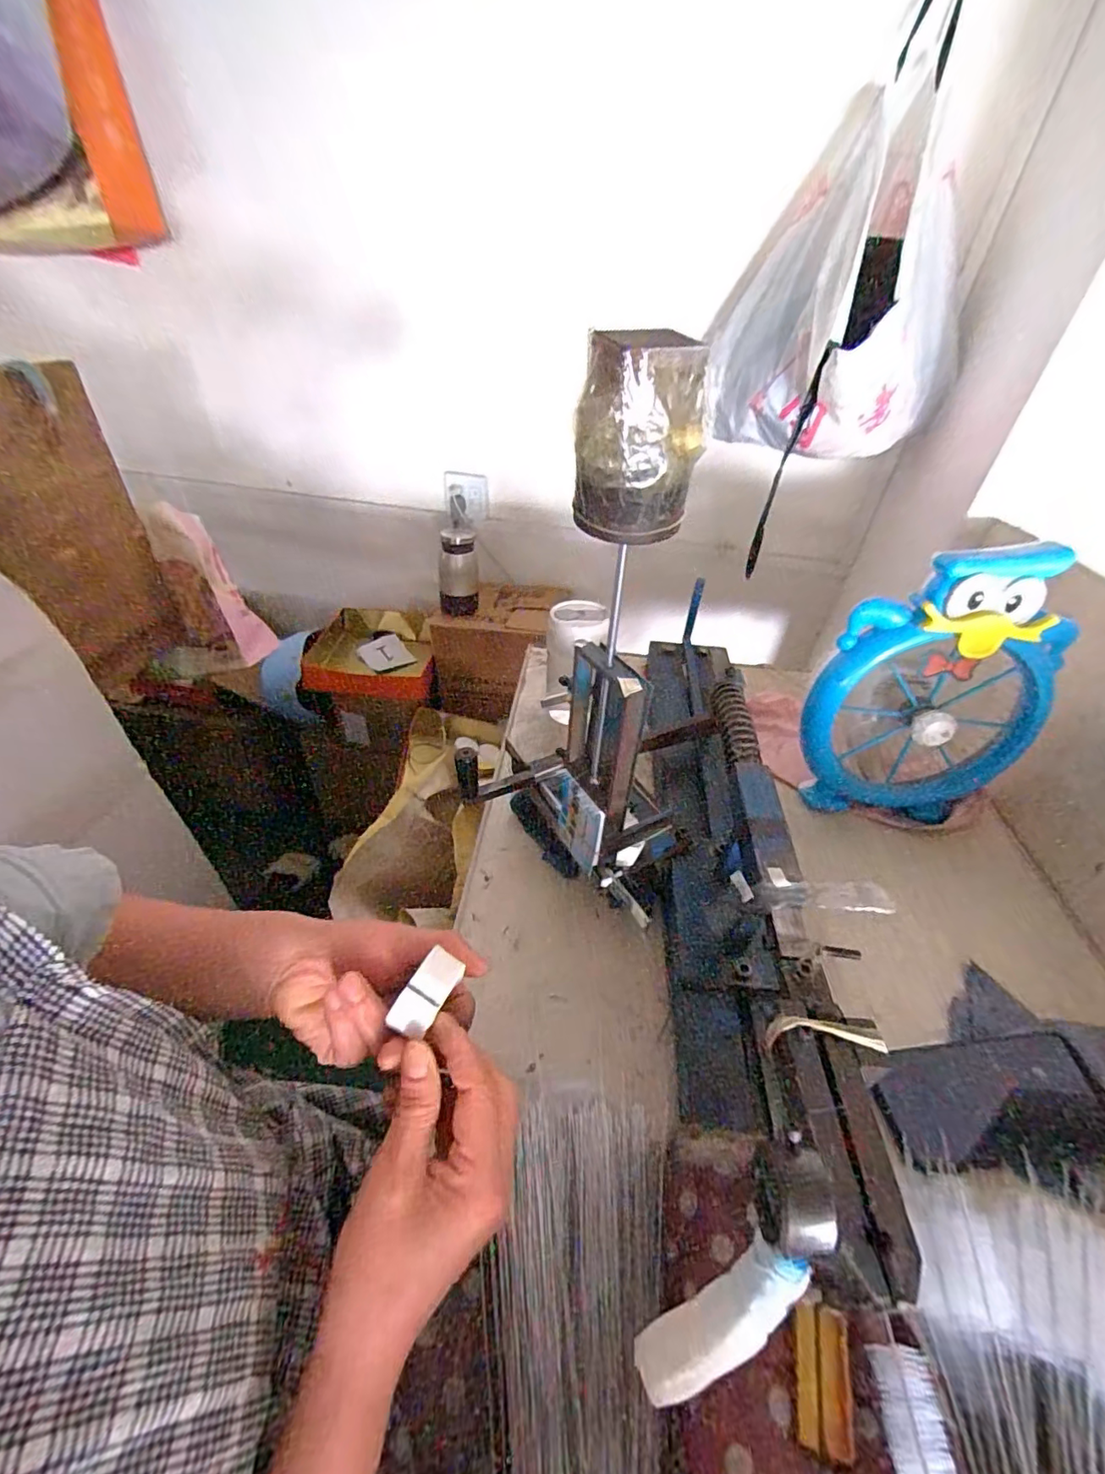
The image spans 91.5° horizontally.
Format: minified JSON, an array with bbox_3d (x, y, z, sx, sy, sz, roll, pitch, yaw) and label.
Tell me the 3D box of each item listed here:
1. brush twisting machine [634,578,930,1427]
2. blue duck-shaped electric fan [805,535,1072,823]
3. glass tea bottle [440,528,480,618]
[{"bbox_3d":[0.162,0.066,0.511,0.119,0.161,0.744,9,40,5],"label":"brush twisting machine"},{"bbox_3d":[0.392,-0.048,0.567,0.227,0.307,0.087,6,34,11],"label":"blue duck-shaped electric fan"},{"bbox_3d":[-0.192,-0.329,1.098,0.078,0.177,0.078,-4,41,-10],"label":"glass tea bottle"}]

